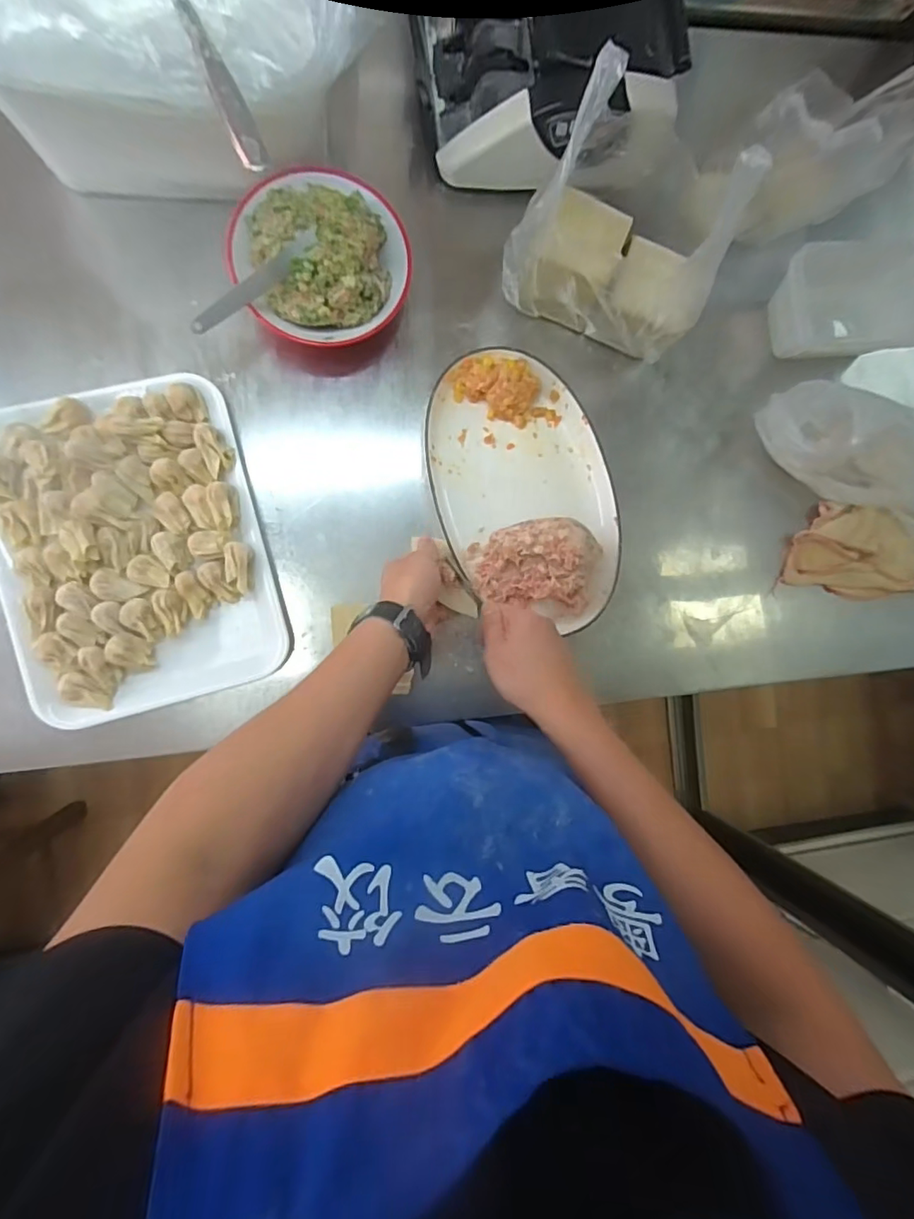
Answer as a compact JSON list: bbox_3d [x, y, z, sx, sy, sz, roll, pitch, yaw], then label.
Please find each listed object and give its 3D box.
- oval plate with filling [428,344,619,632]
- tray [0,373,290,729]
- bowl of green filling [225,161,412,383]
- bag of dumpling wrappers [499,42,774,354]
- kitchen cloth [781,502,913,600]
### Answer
[{"bbox_3d":[0.076,-0.129,0.588,0.193,0.077,0.295,-10,91,-8],"label":"oval plate with filling"},{"bbox_3d":[-0.325,-0.061,0.553,0.247,0.037,0.313,-15,91,-8],"label":"tray"},{"bbox_3d":[-0.134,-0.342,0.559,0.165,0.113,0.155,0,89,-8],"label":"bowl of green filling"},{"bbox_3d":[0.162,-0.350,0.514,0.193,0.235,0.095,24,86,-7],"label":"bag of dumpling wrappers"},{"bbox_3d":[0.499,-0.065,0.680,0.186,0.036,0.107,14,87,-8],"label":"kitchen cloth"}]

